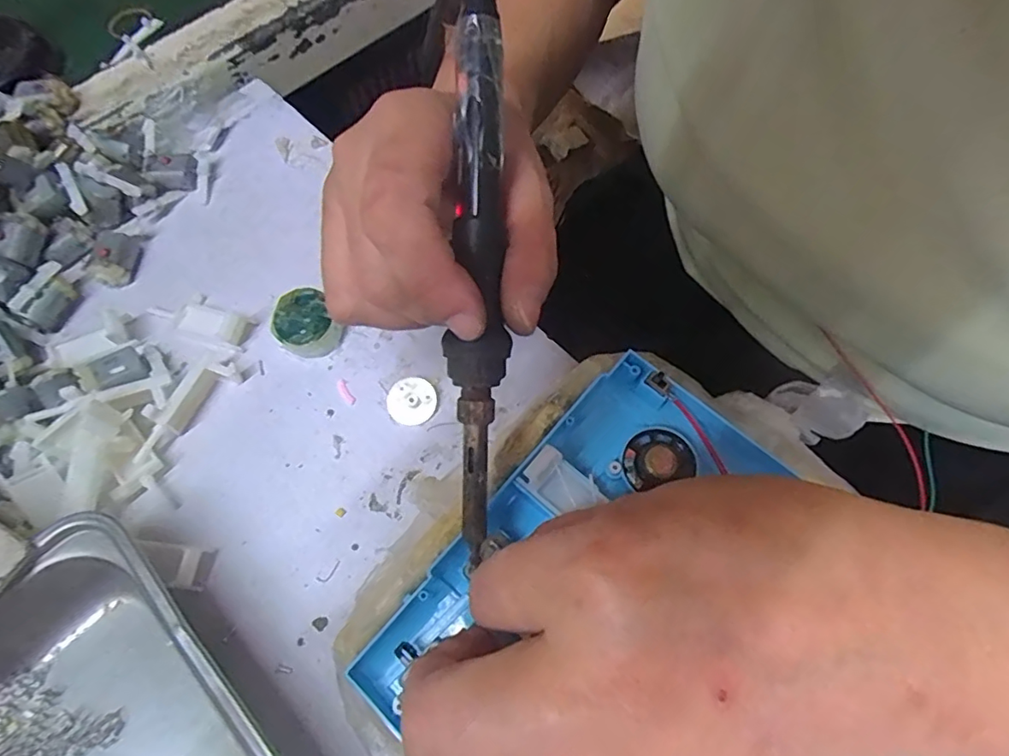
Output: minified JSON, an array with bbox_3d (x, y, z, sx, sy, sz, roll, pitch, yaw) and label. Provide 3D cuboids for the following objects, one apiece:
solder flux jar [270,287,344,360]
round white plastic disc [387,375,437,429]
[{"bbox_3d":[-0.102,-0.027,0.281,0.029,0.018,0.031,0,65,0],"label":"solder flux jar"},{"bbox_3d":[-0.046,0.011,0.271,0.025,0.006,0.023,0,65,0],"label":"round white plastic disc"}]

